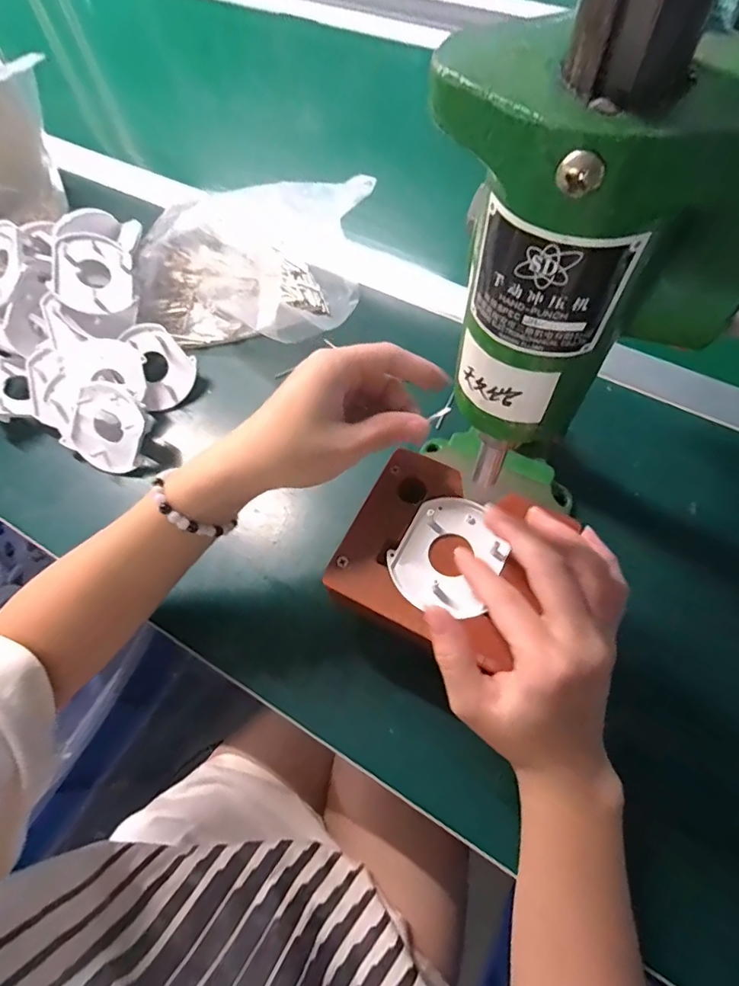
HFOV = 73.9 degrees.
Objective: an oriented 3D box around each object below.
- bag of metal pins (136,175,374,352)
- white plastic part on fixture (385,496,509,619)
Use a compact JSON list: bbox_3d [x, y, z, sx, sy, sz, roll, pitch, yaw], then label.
[{"bbox_3d":[-0.105,-0.204,0.439,0.198,0.060,0.137,-6,64,1],"label":"bag of metal pins"},{"bbox_3d":[0.046,0.034,0.278,0.057,0.012,0.068,32,70,18],"label":"white plastic part on fixture"}]

